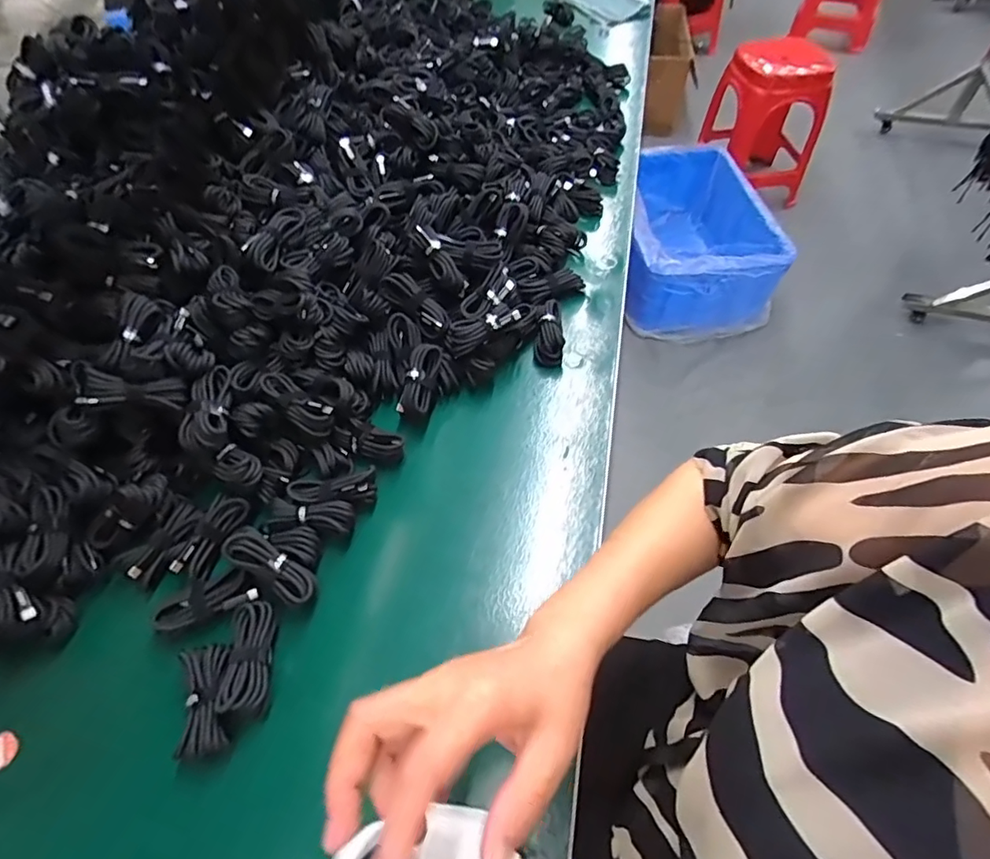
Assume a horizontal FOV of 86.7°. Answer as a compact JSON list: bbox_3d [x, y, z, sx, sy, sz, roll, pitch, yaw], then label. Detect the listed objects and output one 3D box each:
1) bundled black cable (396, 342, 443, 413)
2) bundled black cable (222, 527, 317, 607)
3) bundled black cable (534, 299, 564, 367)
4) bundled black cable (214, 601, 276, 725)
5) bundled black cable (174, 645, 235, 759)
[{"bbox_3d":[-0.073,-0.048,0.514,0.028,0.034,0.070,-1,65,41],"label":"bundled black cable"},{"bbox_3d":[-0.175,0.108,0.411,0.077,0.015,0.029,41,62,-8],"label":"bundled black cable"},{"bbox_3d":[0.057,-0.110,0.567,0.028,0.030,0.080,-1,56,2],"label":"bundled black cable"},{"bbox_3d":[-0.182,0.169,0.389,0.033,0.025,0.076,-6,56,-2],"label":"bundled black cable"},{"bbox_3d":[-0.207,0.190,0.373,0.033,0.017,0.075,-14,56,-7],"label":"bundled black cable"}]

